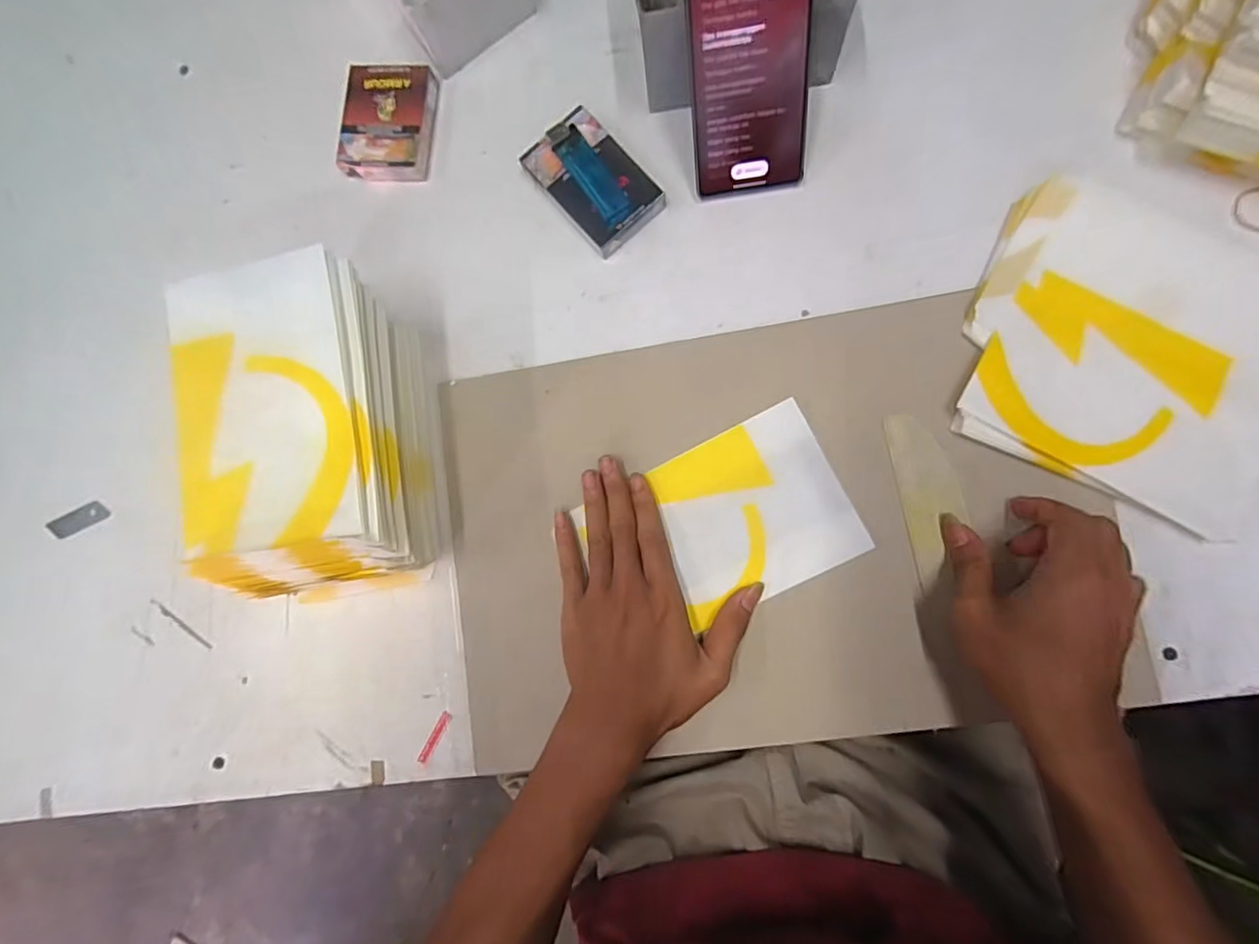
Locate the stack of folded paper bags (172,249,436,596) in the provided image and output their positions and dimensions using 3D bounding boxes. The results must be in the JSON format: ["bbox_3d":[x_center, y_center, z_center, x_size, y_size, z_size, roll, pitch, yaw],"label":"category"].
[{"bbox_3d":[-0.209,-0.018,0.373,0.115,0.104,0.201,-9,85,6],"label":"stack of folded paper bags"}]

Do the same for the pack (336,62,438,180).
[{"bbox_3d":[-0.190,-0.275,0.436,0.068,0.020,0.088,6,87,7],"label":"pack"}]

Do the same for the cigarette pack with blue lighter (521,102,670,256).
[{"bbox_3d":[-0.027,-0.216,0.407,0.060,0.028,0.095,-41,82,3],"label":"cigarette pack with blue lighter"}]

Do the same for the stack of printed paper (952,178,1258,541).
[{"bbox_3d":[0.327,-0.080,0.359,0.199,0.016,0.183,25,89,8],"label":"stack of printed paper"}]

